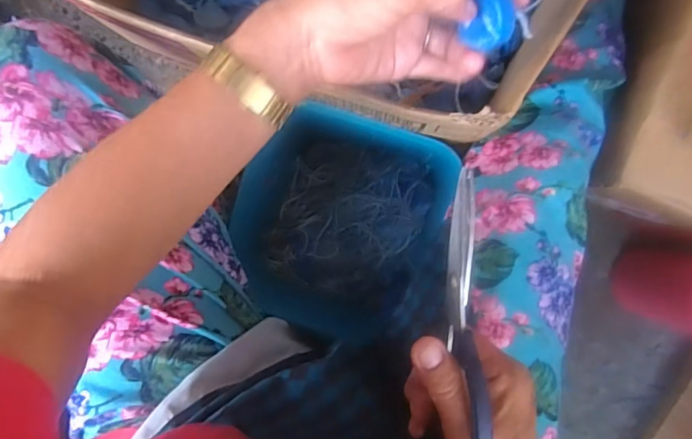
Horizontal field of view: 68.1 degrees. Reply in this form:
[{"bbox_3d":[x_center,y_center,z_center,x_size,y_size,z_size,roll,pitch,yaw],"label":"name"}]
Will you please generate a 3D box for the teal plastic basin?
[{"bbox_3d":[-0.007,0.001,0.515,0.170,0.152,0.187,12,93,4],"label":"teal plastic basin"}]

